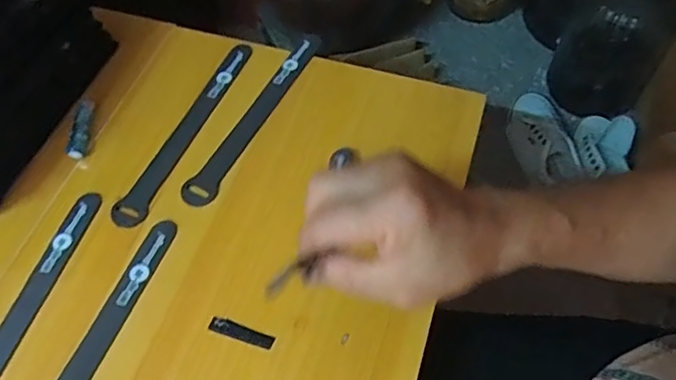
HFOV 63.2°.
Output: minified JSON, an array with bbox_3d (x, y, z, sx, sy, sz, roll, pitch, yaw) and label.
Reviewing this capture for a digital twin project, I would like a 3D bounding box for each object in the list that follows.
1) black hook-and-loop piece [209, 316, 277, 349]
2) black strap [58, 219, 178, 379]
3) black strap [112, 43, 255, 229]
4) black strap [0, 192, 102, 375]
[{"bbox_3d":[-0.063,0.094,0.363,0.044,0.004,0.010,15,60,11],"label":"black hook-and-loop piece"},{"bbox_3d":[-0.158,0.104,0.356,0.024,0.004,0.195,18,61,13],"label":"black strap"},{"bbox_3d":[-0.123,-0.052,0.453,0.025,0.007,0.194,17,60,13],"label":"black strap"},{"bbox_3d":[-0.216,0.084,0.371,0.028,0.007,0.195,12,59,9],"label":"black strap"}]

